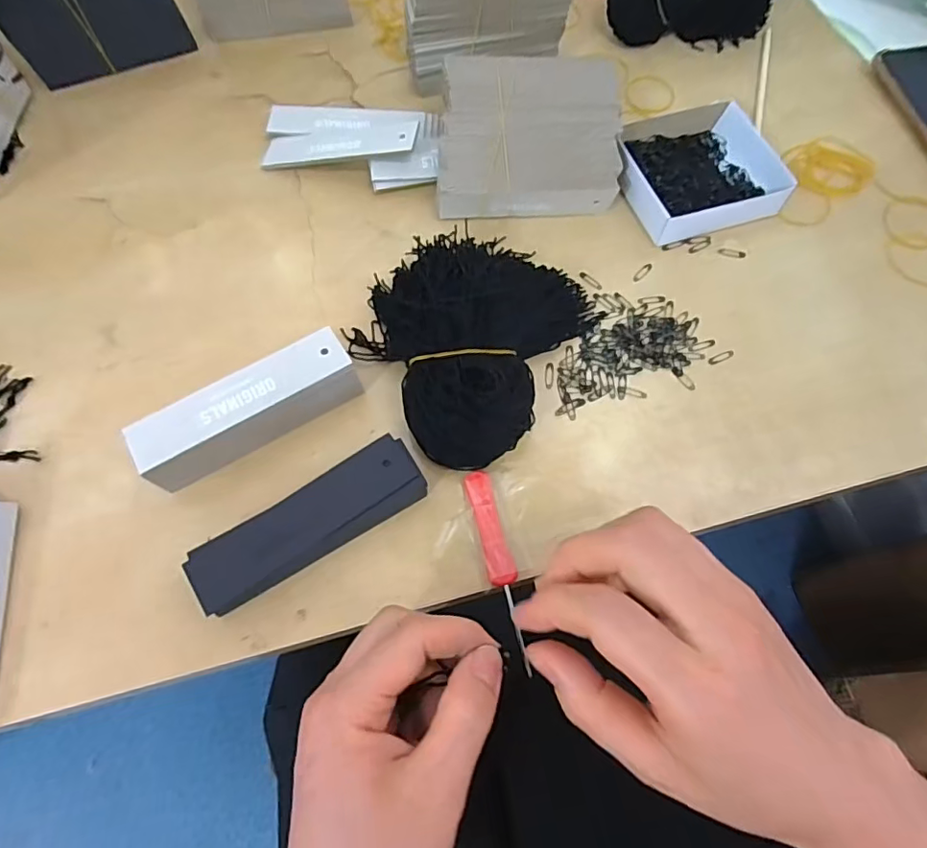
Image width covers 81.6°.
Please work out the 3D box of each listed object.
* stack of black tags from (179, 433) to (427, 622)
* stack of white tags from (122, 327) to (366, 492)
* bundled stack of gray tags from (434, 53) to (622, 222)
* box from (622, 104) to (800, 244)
[{"bbox_3d":[-0.083,0.054,0.296,0.126,0.021,0.039,-31,72,-13],"label":"stack of black tags"},{"bbox_3d":[-0.124,-0.009,0.317,0.124,0.037,0.034,-29,71,-13],"label":"stack of white tags"},{"bbox_3d":[0.048,-0.212,0.397,0.129,0.028,0.113,-1,86,-7],"label":"bundled stack of gray tags"},{"bbox_3d":[0.176,-0.198,0.414,0.112,0.028,0.108,-17,68,-8],"label":"box"}]

